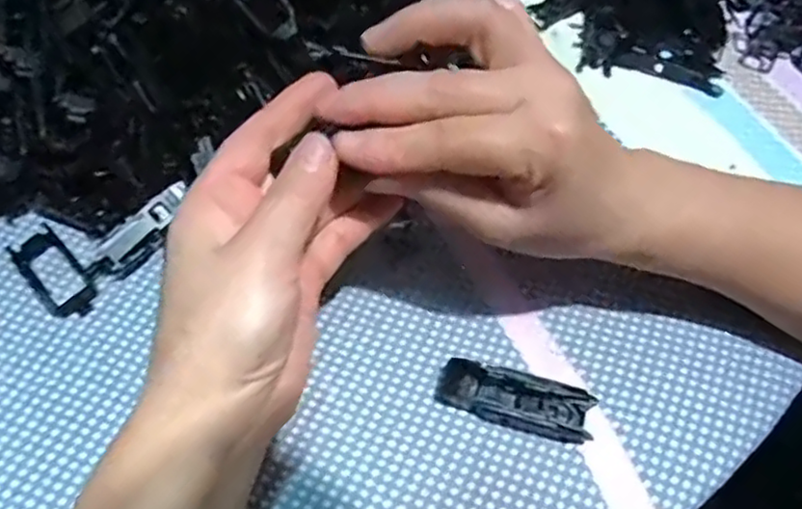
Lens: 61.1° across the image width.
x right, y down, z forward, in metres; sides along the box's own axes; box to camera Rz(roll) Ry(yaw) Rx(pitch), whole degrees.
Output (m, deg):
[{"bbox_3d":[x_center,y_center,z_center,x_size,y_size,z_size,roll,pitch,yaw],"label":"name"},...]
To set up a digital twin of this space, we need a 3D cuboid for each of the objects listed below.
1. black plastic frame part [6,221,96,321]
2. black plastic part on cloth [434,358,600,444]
[{"bbox_3d":[-0.166,0.009,0.326,0.023,0.006,0.052,-40,69,-21],"label":"black plastic frame part"},{"bbox_3d":[0.051,0.064,0.303,0.068,0.011,0.023,16,62,7],"label":"black plastic part on cloth"}]

